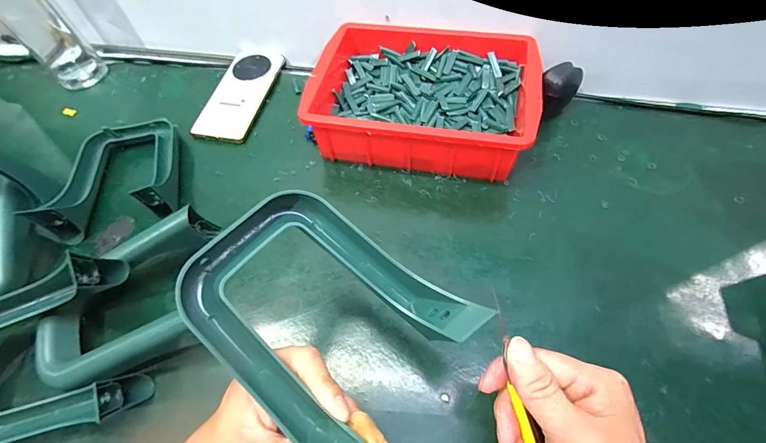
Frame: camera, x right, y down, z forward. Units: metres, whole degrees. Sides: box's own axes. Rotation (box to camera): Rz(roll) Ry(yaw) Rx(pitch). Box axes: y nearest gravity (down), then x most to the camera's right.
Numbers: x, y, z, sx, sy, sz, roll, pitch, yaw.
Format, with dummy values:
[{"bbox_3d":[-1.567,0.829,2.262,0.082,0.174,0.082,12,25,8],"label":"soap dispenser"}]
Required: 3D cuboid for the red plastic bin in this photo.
[{"bbox_3d":[0.045,-0.152,0.435,0.249,0.074,0.185,8,60,8],"label":"red plastic bin"}]

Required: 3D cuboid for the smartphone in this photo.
[{"bbox_3d":[-0.197,-0.178,0.496,0.072,0.009,0.160,13,64,5],"label":"smartphone"}]

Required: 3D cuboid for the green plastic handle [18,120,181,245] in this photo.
[{"bbox_3d":[-0.310,-0.060,0.418,0.131,0.046,0.157,-15,59,-5],"label":"green plastic handle"}]

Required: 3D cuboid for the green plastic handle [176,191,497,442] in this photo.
[{"bbox_3d":[-0.034,0.059,0.222,0.157,0.063,0.125,33,66,21],"label":"green plastic handle"}]

